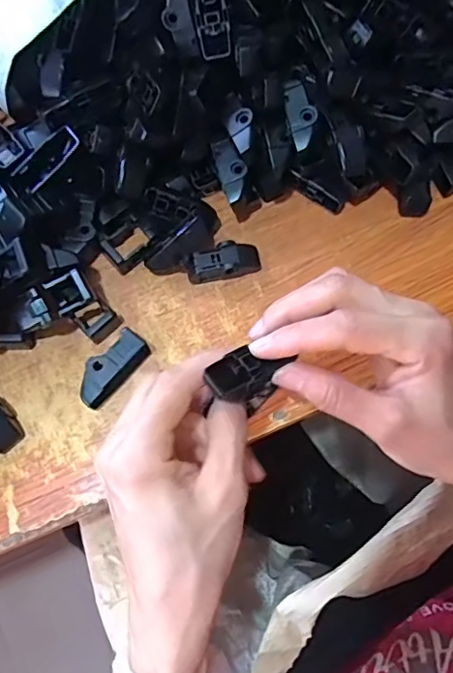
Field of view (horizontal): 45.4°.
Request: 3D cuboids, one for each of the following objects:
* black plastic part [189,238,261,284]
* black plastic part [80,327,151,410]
[{"bbox_3d":[-0.001,-0.047,0.346,0.046,0.018,0.021,-18,77,-5],"label":"black plastic part"},{"bbox_3d":[-0.068,0.020,0.326,0.022,0.024,0.048,43,79,9],"label":"black plastic part"}]

